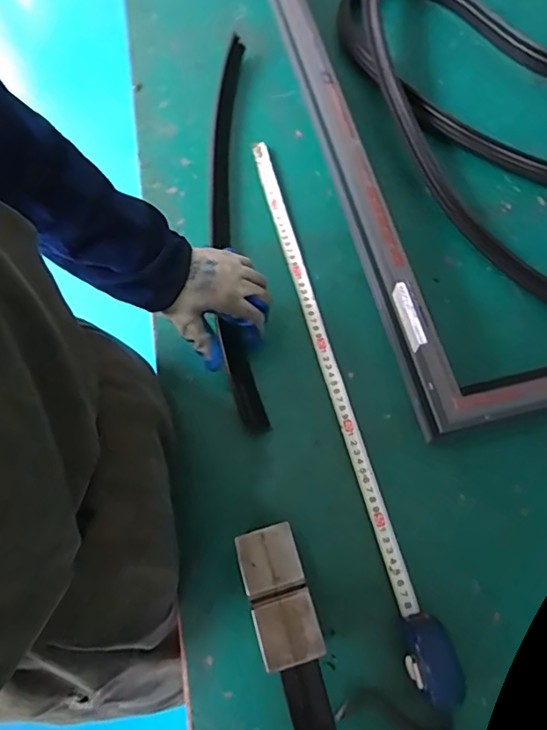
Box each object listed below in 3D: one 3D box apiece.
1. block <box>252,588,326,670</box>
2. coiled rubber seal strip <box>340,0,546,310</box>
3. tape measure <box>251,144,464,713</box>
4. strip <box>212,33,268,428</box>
[{"bbox_3d":[0.012,0.215,0.406,0.049,0.007,0.050,-16,68,-6],"label":"block"},{"bbox_3d":[0.396,-0.397,0.682,0.514,0.053,0.725,-23,70,-6],"label":"coiled rubber seal strip"},{"bbox_3d":[0.064,-0.008,0.534,0.033,0.068,0.631,-14,69,-3],"label":"tape measure"},{"bbox_3d":[-0.048,-0.195,0.642,0.057,0.040,0.563,-6,66,0],"label":"strip"}]

